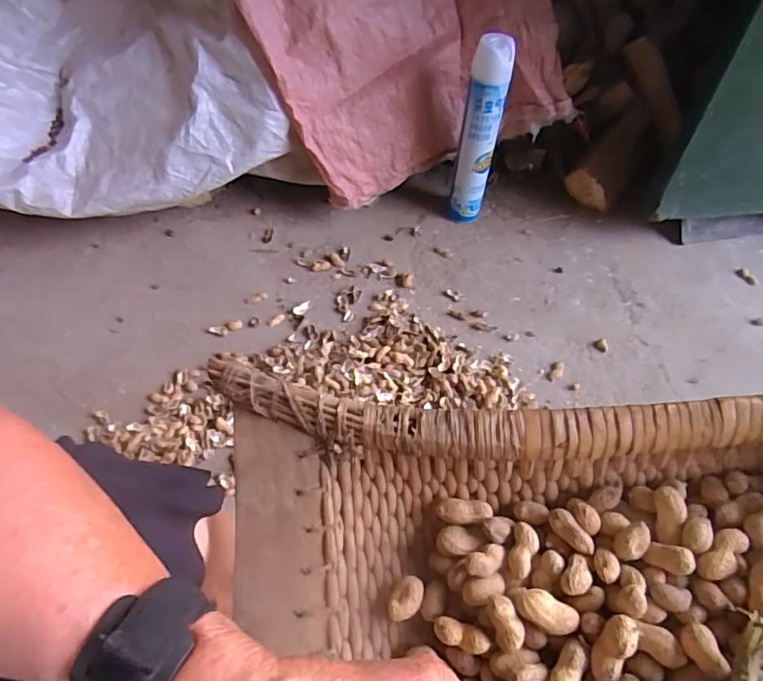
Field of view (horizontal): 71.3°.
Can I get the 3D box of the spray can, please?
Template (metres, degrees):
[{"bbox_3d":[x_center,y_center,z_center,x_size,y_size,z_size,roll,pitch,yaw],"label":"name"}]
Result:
[{"bbox_3d":[0.177,-0.362,0.977,0.066,0.343,0.063,0,52,-1],"label":"spray can"}]

